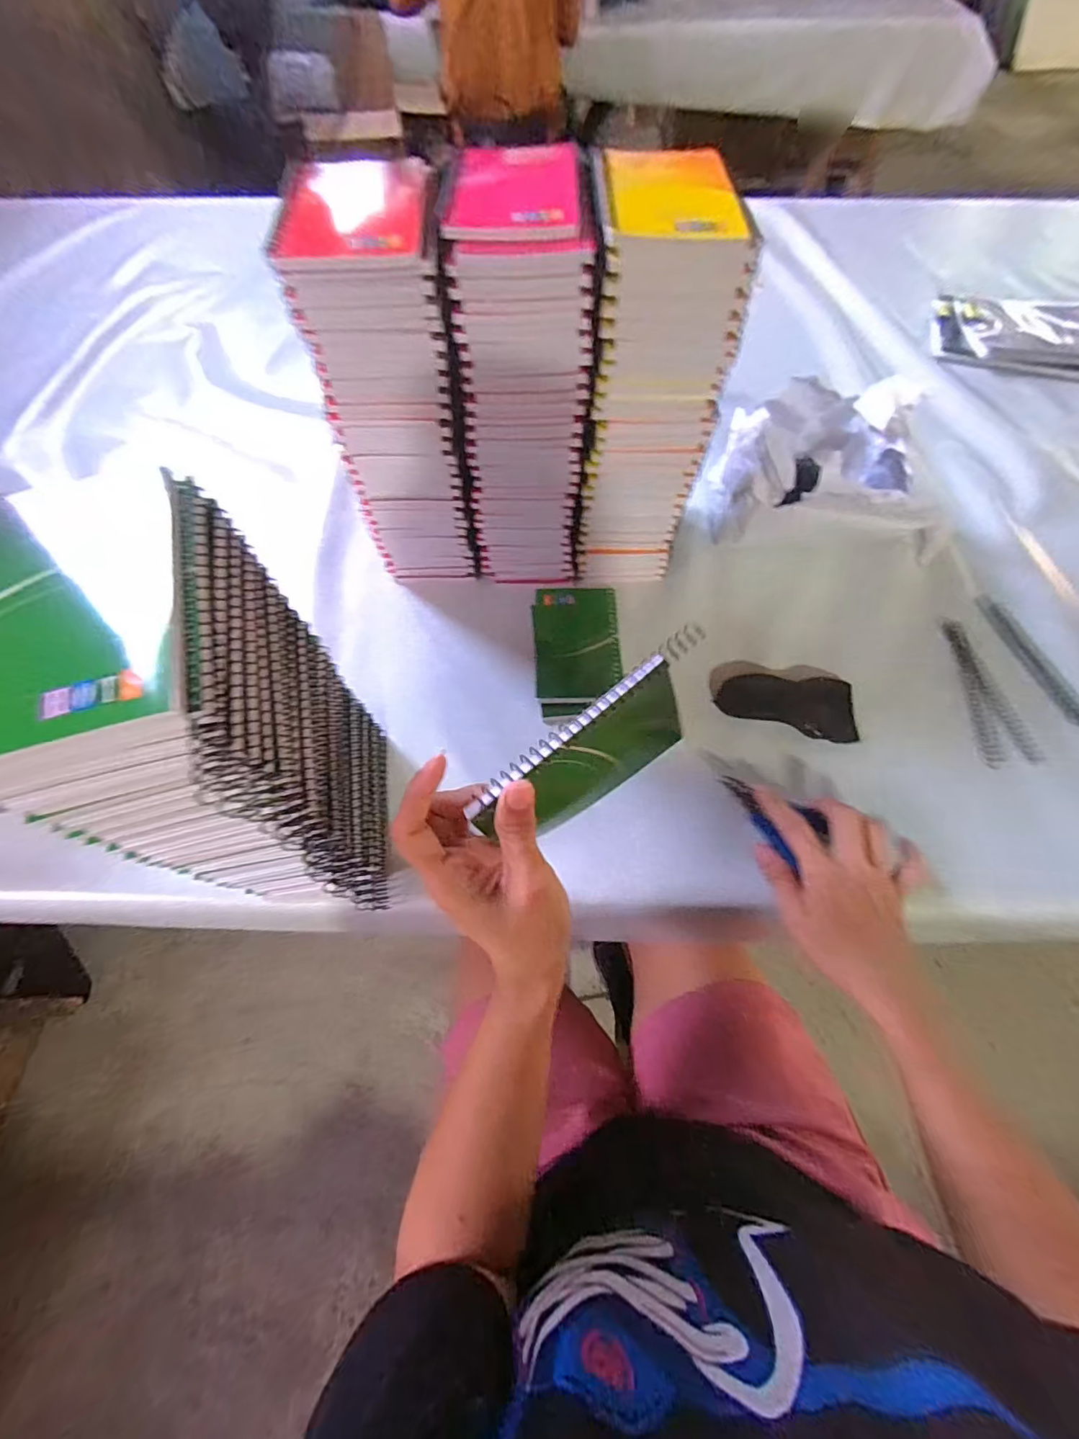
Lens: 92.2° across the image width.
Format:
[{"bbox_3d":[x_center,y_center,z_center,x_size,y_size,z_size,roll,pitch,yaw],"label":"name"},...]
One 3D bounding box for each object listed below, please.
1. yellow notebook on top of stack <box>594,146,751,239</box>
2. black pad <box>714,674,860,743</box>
[{"bbox_3d":[0.079,-0.337,0.328,0.085,0.006,0.123,-1,63,1],"label":"yellow notebook on top of stack"},{"bbox_3d":[0.221,-0.012,0.460,0.118,0.014,0.053,4,65,2],"label":"black pad"}]

